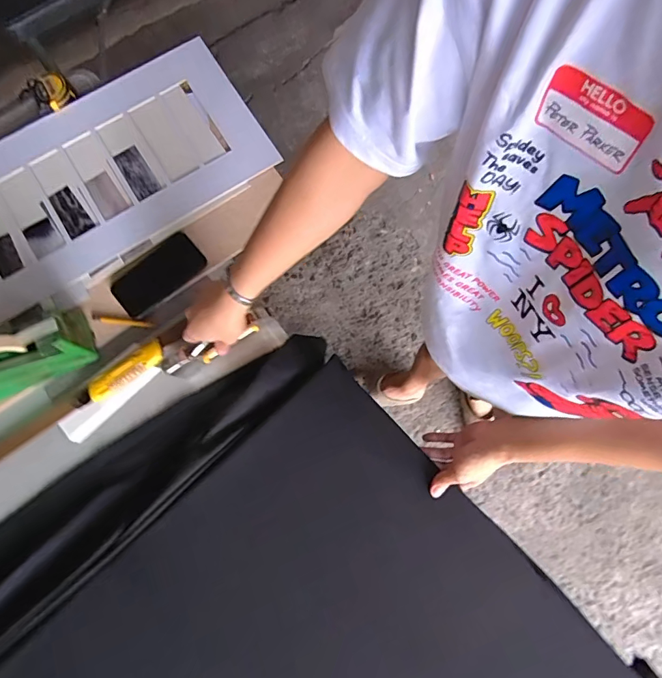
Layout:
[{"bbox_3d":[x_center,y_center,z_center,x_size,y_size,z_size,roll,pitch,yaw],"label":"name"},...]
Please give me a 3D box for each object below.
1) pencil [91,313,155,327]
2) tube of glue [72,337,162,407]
[{"bbox_3d":[-0.337,-0.028,0.726,0.101,0.004,0.012,9,75,3],"label":"pencil"},{"bbox_3d":[-0.330,0.056,0.696,0.155,0.026,0.041,-32,78,-7],"label":"tube of glue"}]

